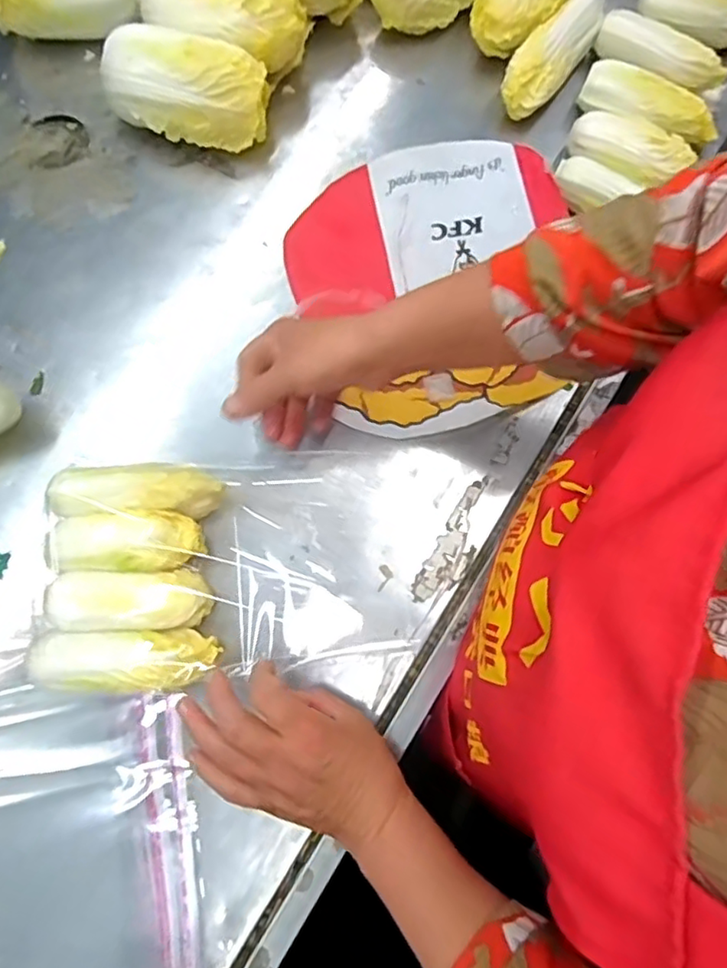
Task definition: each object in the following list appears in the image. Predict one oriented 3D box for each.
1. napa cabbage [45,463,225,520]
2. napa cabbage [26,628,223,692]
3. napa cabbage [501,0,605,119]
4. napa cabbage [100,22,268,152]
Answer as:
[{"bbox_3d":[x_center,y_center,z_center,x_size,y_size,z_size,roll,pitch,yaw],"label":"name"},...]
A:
[{"bbox_3d":[-0.174,0.007,0.469,0.127,0.053,0.037,0,79,0],"label":"napa cabbage"},{"bbox_3d":[-0.171,0.128,0.443,0.129,0.044,0.041,0,79,0],"label":"napa cabbage"},{"bbox_3d":[0.172,-0.393,0.548,0.045,0.033,0.131,39,82,7],"label":"napa cabbage"},{"bbox_3d":[-0.152,-0.346,0.528,0.134,0.069,0.075,8,79,2],"label":"napa cabbage"}]

